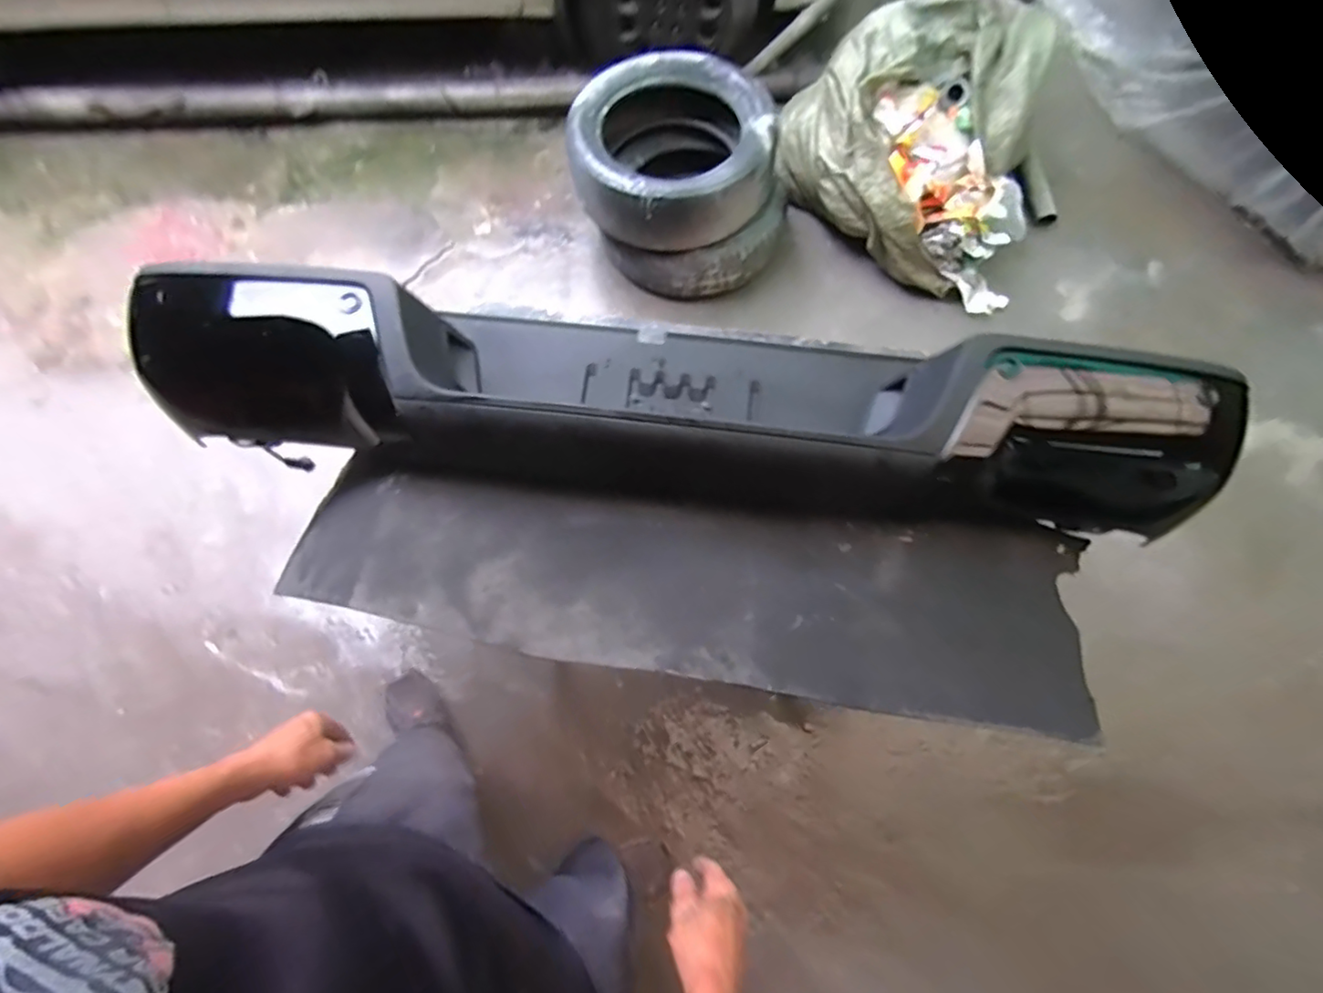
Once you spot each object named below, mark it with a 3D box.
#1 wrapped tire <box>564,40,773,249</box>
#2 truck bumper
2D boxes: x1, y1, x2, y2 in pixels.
[{"bbox_3d":[0.032,-0.947,1.604,0.543,0.169,0.558,5,69,1],"label":"wrapped tire"},{"bbox_3d":[0.044,-0.154,0.894,1.612,0.261,0.328,9,69,2],"label":"truck bumper"}]

